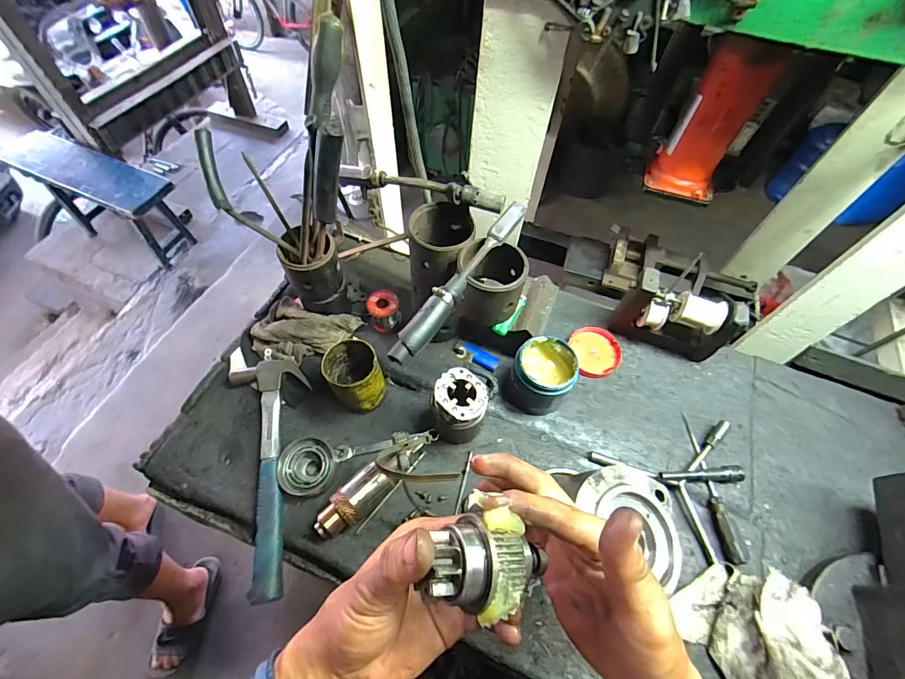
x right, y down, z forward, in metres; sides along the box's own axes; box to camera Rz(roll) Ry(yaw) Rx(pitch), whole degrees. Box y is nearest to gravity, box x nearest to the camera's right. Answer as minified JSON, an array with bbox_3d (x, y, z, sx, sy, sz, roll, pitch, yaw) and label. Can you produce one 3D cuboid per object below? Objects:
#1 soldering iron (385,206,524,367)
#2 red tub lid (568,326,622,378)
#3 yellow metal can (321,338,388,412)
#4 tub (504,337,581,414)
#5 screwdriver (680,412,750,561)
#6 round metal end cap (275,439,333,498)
[{"bbox_3d":[0.015,-0.075,0.476,0.026,0.027,0.263,32,62,15],"label":"soldering iron"},{"bbox_3d":[0.251,0.020,0.701,0.080,0.016,0.095,-5,59,-7],"label":"red tub lid"},{"bbox_3d":[-0.145,0.057,0.605,0.078,0.109,0.079,-27,64,-19],"label":"yellow metal can"},{"bbox_3d":[0.135,0.059,0.620,0.086,0.103,0.084,2,59,-3],"label":"tub"},{"bbox_3d":[0.381,0.207,0.590,0.022,0.022,0.210,4,58,-1],"label":"screwdriver"},{"bbox_3d":[-0.208,0.185,0.581,0.074,0.031,0.077,2,59,-3],"label":"round metal end cap"}]

